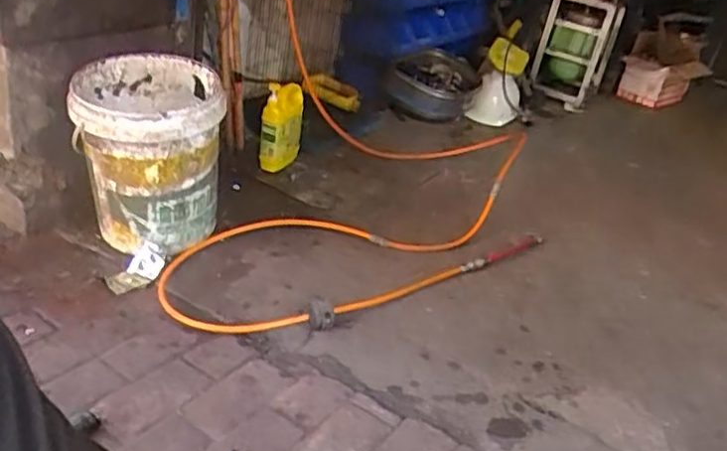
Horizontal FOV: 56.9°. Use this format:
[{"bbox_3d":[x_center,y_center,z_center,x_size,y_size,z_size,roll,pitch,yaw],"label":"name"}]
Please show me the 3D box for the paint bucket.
[{"bbox_3d":[-0.471,-0.161,1.483,0.300,0.340,0.281,0,31,-19],"label":"paint bucket"}]

